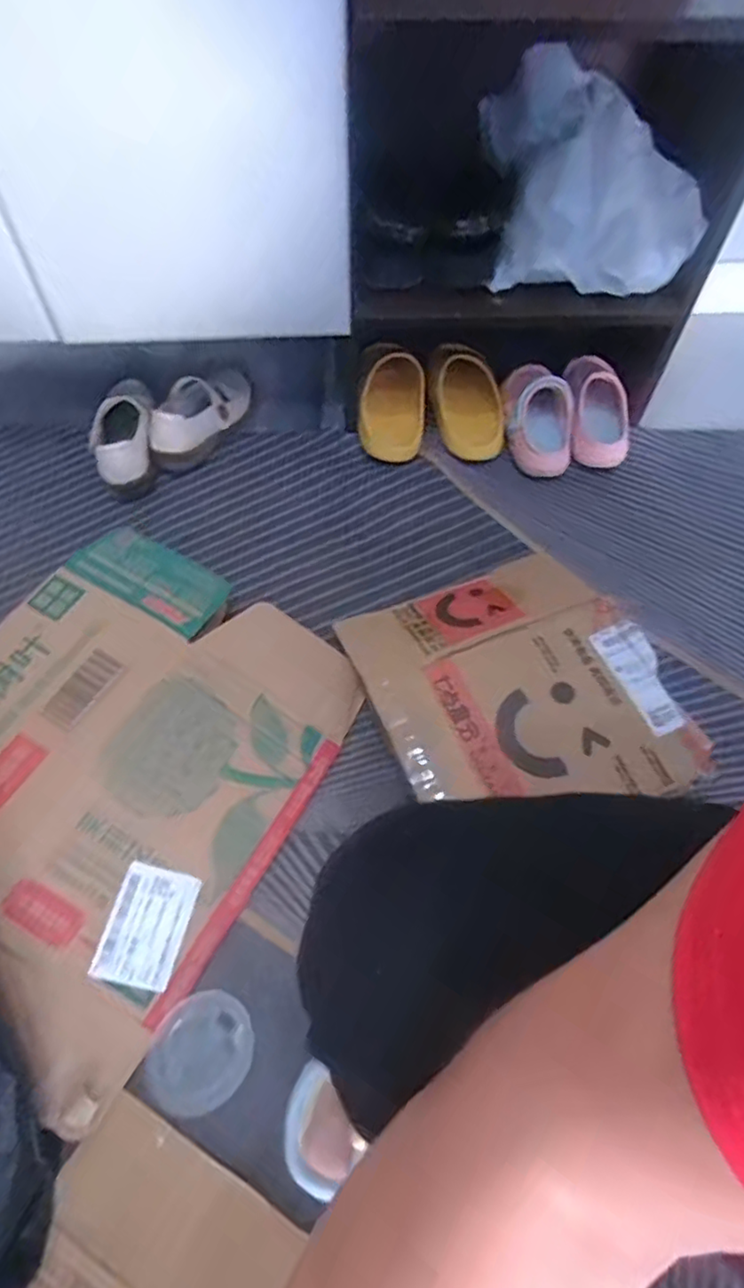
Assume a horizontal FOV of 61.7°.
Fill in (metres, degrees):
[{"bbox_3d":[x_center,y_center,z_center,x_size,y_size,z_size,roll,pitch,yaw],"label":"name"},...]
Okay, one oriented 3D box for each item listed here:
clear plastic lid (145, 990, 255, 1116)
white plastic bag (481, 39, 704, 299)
[{"bbox_3d":[-0.153,0.363,0.556,0.083,0.008,0.092,40,66,20],"label":"clear plastic lid"},{"bbox_3d":[0.285,-0.602,0.802,0.279,0.173,0.214,6,59,2],"label":"white plastic bag"}]

